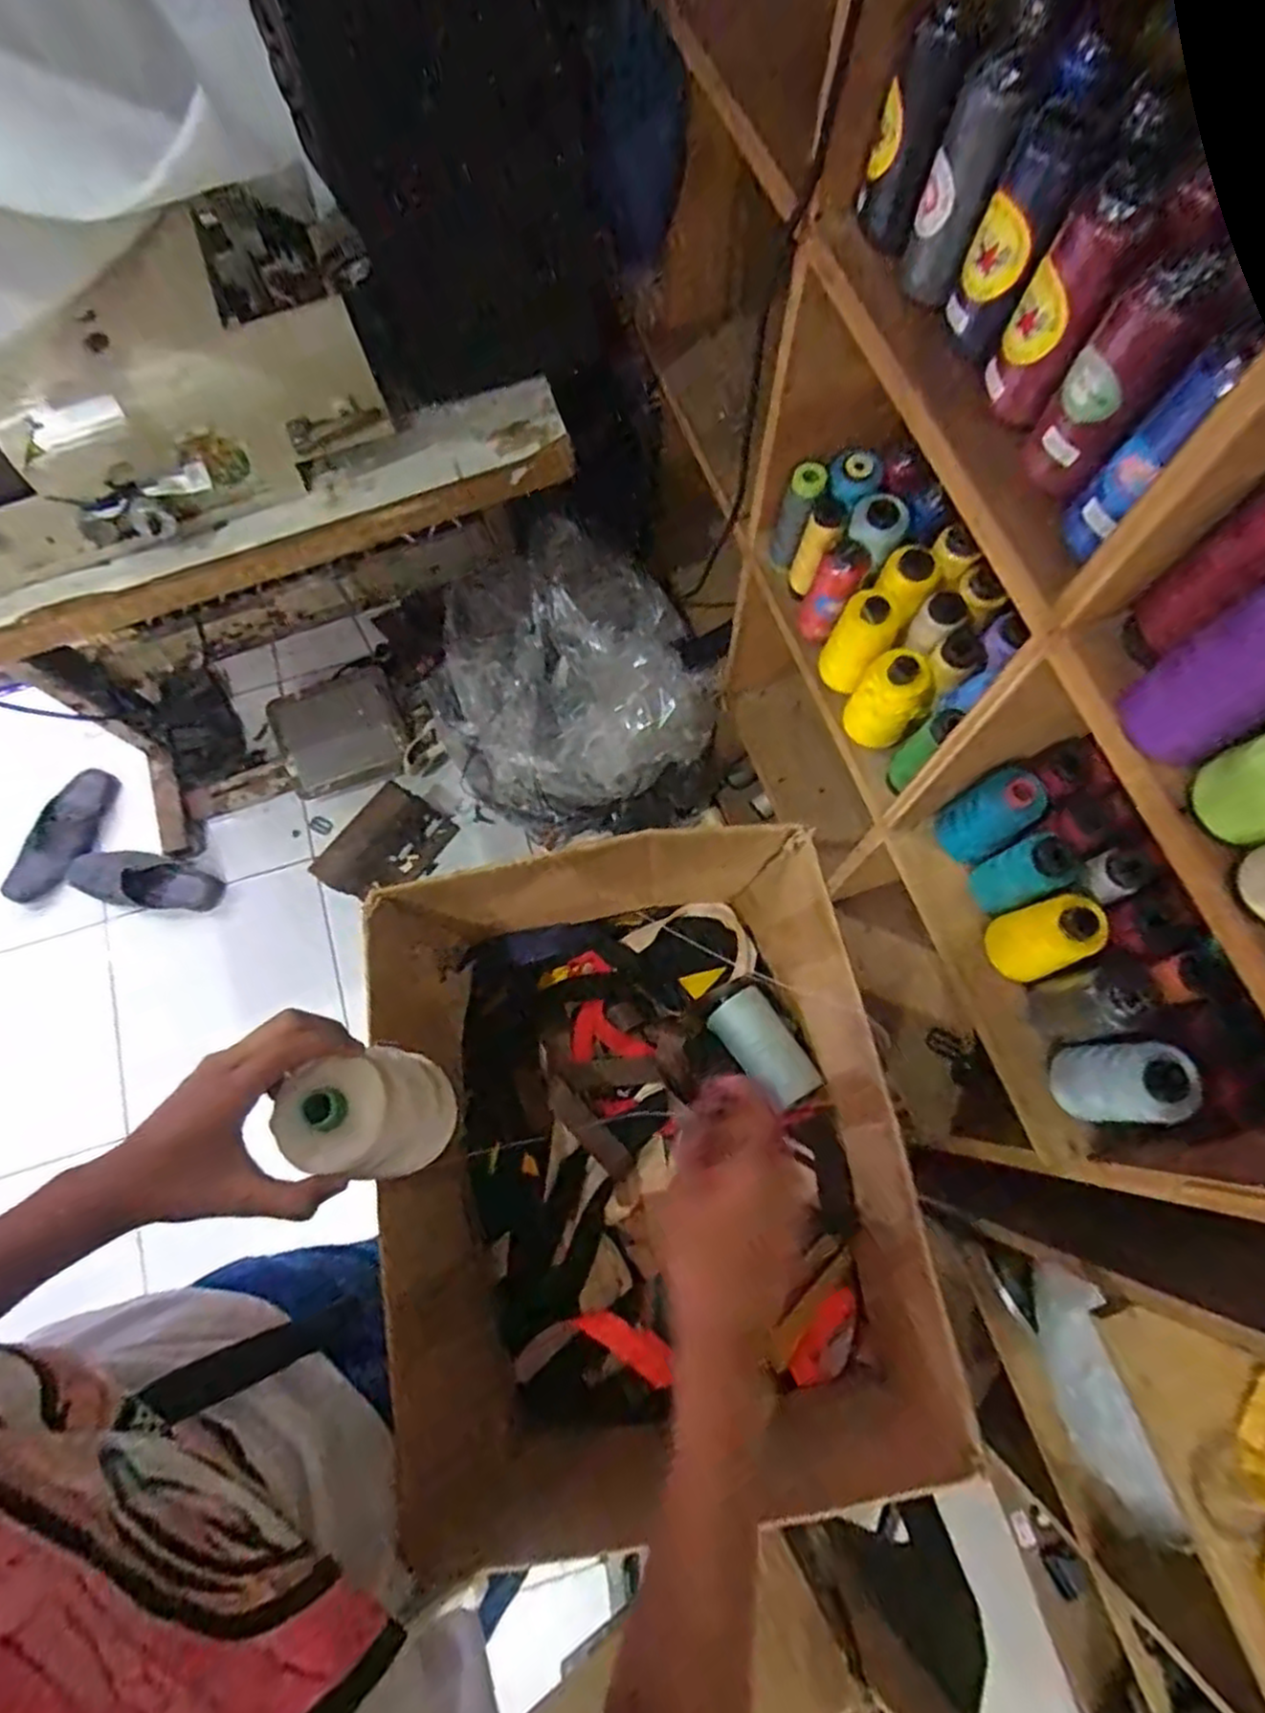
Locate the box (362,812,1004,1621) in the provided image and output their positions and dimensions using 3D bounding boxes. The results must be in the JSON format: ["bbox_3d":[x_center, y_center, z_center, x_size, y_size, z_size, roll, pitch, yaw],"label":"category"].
[{"bbox_3d":[0.013,0.249,0.662,0.353,0.286,0.454,-12,73,-2],"label":"box"}]

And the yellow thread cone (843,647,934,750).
[{"bbox_3d":[0.240,-0.145,0.690,0.060,0.095,0.062,-1,73,2],"label":"yellow thread cone"}]

